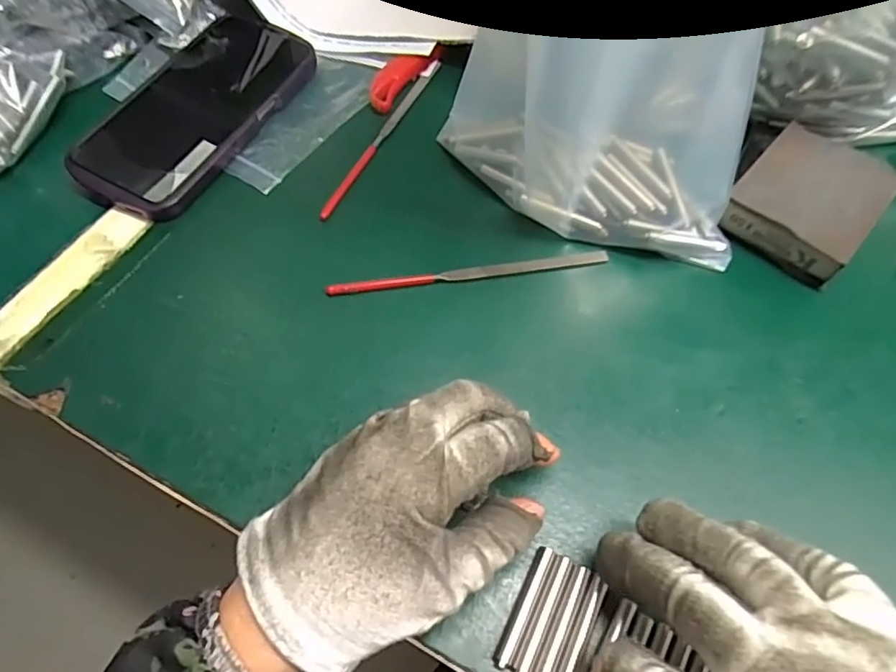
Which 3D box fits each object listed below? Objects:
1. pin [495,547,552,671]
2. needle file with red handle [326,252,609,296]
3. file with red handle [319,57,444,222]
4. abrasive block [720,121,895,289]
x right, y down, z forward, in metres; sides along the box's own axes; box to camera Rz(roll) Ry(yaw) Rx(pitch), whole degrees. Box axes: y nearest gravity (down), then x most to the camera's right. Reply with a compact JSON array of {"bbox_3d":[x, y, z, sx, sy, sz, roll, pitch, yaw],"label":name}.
[{"bbox_3d":[0.031,0.108,0.233,0.007,0.005,0.048,24,62,13],"label":"pin"},{"bbox_3d":[0.013,-0.035,0.322,0.155,0.005,0.010,-10,60,-6],"label":"needle file with red handle"},{"bbox_3d":[-0.043,-0.131,0.376,0.010,0.005,0.155,22,62,12],"label":"file with red handle"},{"bbox_3d":[0.205,-0.076,0.330,0.067,0.032,0.082,36,66,19],"label":"abrasive block"}]

